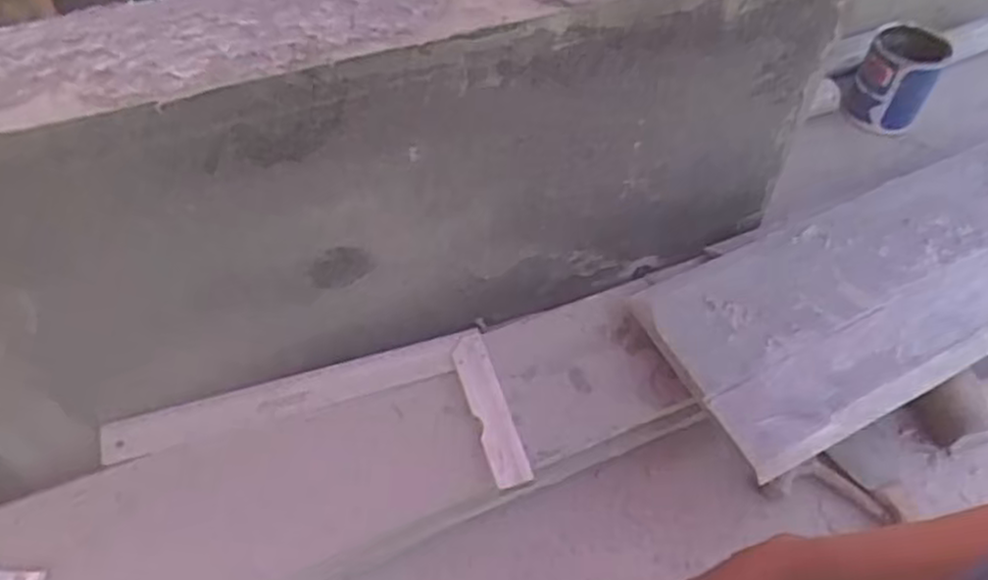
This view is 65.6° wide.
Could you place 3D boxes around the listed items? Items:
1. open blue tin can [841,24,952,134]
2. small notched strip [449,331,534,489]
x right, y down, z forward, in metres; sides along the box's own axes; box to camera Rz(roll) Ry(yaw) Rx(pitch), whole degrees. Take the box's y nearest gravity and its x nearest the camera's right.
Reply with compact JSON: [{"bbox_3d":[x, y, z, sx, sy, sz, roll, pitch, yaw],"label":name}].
[{"bbox_3d":[0.563,-0.300,1.076,0.100,0.133,0.096,1,52,-2],"label":"open blue tin can"},{"bbox_3d":[-0.005,0.107,0.711,0.032,0.010,0.152,-14,54,-13],"label":"small notched strip"}]

